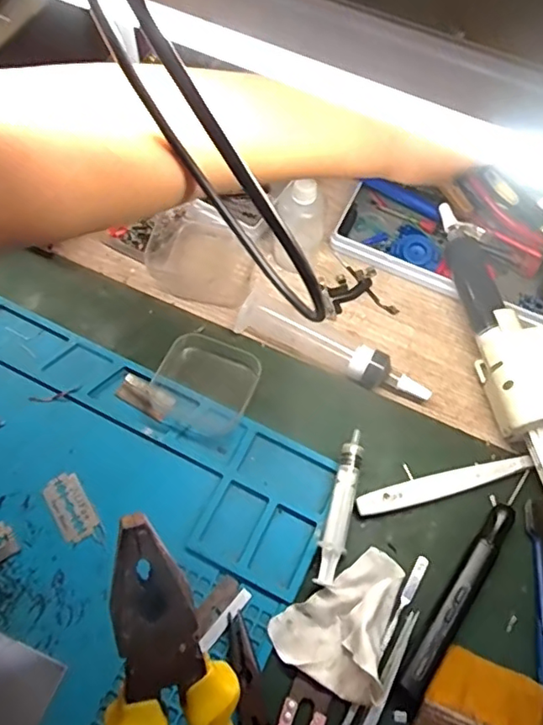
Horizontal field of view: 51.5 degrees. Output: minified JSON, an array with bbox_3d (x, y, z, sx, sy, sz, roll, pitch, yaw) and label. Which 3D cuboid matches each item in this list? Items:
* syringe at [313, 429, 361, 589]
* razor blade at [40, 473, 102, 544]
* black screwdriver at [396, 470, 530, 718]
[{"bbox_3d":[0.042,0.086,0.338,0.014,0.019,0.090,13,62,4],"label":"syringe"},{"bbox_3d":[-0.122,0.087,0.341,0.022,0.004,0.041,-30,68,-17],"label":"razor blade"},{"bbox_3d":[0.114,0.126,0.326,0.017,0.013,0.150,33,66,14],"label":"black screwdriver"}]

